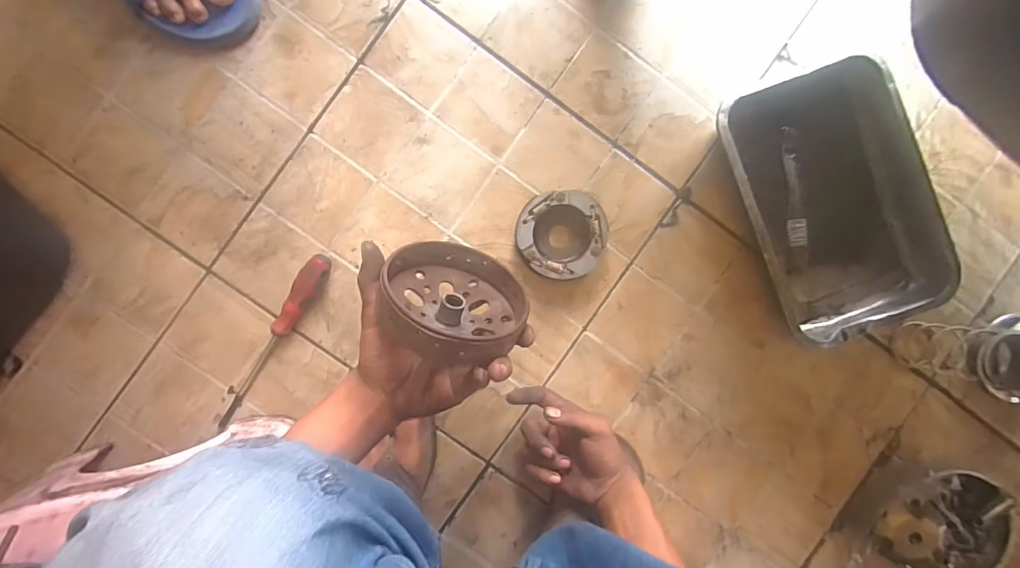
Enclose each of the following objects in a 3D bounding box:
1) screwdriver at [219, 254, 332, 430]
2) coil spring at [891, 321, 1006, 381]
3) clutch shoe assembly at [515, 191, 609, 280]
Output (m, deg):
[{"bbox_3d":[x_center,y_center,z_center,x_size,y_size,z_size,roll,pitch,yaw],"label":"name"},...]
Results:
[{"bbox_3d":[-0.272,0.068,0.510,0.026,0.030,0.230,33,89,-3],"label":"screwdriver"},{"bbox_3d":[0.512,0.077,0.519,0.056,0.091,0.062,10,91,-3],"label":"coil spring"},{"bbox_3d":[0.059,-0.057,0.527,0.102,0.033,0.097,-2,91,-3],"label":"clutch shoe assembly"}]

